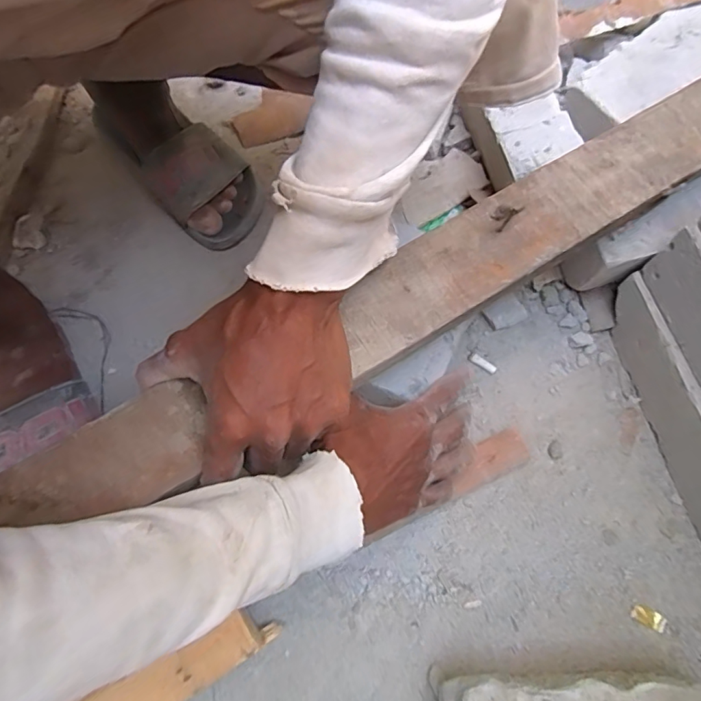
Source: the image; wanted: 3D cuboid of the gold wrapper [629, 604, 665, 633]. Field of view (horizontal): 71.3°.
[{"bbox_3d":[0.260,0.233,0.426,0.028,0.004,0.014,24,70,10],"label":"gold wrapper"}]

